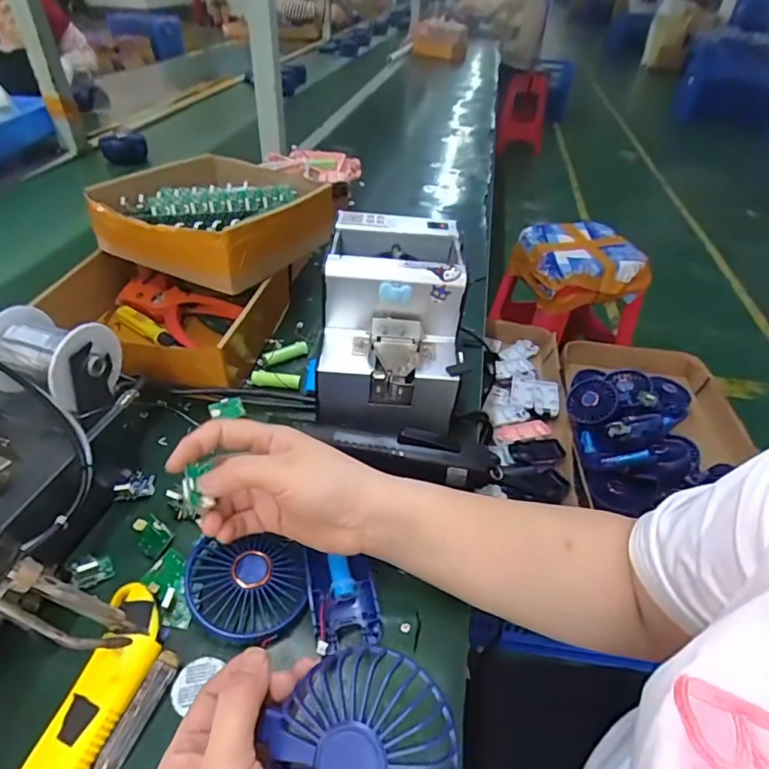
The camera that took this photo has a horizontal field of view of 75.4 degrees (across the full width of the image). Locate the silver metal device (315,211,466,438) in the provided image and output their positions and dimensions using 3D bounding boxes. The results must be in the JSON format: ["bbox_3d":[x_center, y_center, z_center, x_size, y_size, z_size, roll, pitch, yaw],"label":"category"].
[{"bbox_3d":[0.006,-0.061,0.482,0.124,0.139,0.173,3,41,-1],"label":"silver metal device"}]

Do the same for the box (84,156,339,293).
[{"bbox_3d":[-0.189,-0.201,0.586,0.205,0.062,0.221,19,43,16],"label":"box"}]

